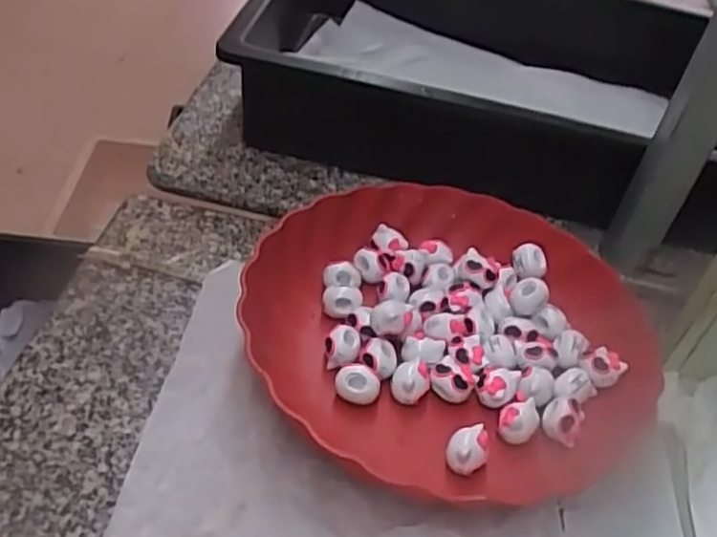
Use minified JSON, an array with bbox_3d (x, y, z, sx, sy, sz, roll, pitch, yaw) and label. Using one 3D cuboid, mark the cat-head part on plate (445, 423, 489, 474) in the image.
[{"bbox_3d":[0.060,0.100,0.390,0.021,0.016,0.022,6,43,-1],"label":"cat-head part on plate"}]

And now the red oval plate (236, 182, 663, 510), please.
[{"bbox_3d":[0.054,0.035,0.441,0.248,0.036,0.238,0,43,-12],"label":"red oval plate"}]

